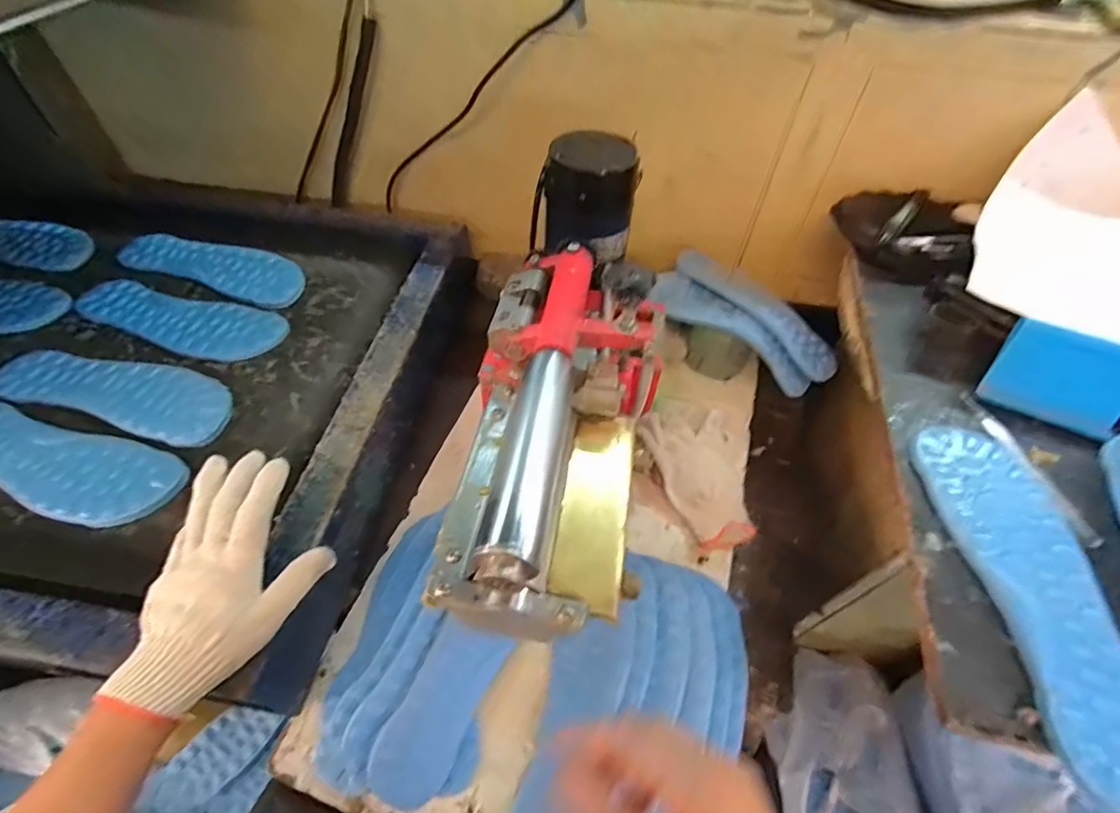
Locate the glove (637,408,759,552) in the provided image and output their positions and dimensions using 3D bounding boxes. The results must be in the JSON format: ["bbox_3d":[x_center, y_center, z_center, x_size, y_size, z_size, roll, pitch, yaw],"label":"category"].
[{"bbox_3d":[0.163,0.076,0.598,0.120,0.049,0.172,-9,53,-9],"label":"glove"}]

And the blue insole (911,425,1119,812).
[{"bbox_3d":[0.332,0.122,0.359,0.078,0.013,0.252,0,53,-2],"label":"blue insole"}]

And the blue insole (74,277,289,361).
[{"bbox_3d":[-0.436,-0.100,0.585,0.235,0.013,0.080,11,53,7],"label":"blue insole"}]

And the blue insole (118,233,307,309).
[{"bbox_3d":[-0.435,-0.179,0.657,0.227,0.016,0.077,15,54,10],"label":"blue insole"}]

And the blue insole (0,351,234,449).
[{"bbox_3d":[-0.446,-0.018,0.524,0.241,0.009,0.083,13,53,8],"label":"blue insole"}]

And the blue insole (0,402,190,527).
[{"bbox_3d":[-0.463,0.050,0.466,0.249,0.010,0.079,13,53,8],"label":"blue insole"}]

